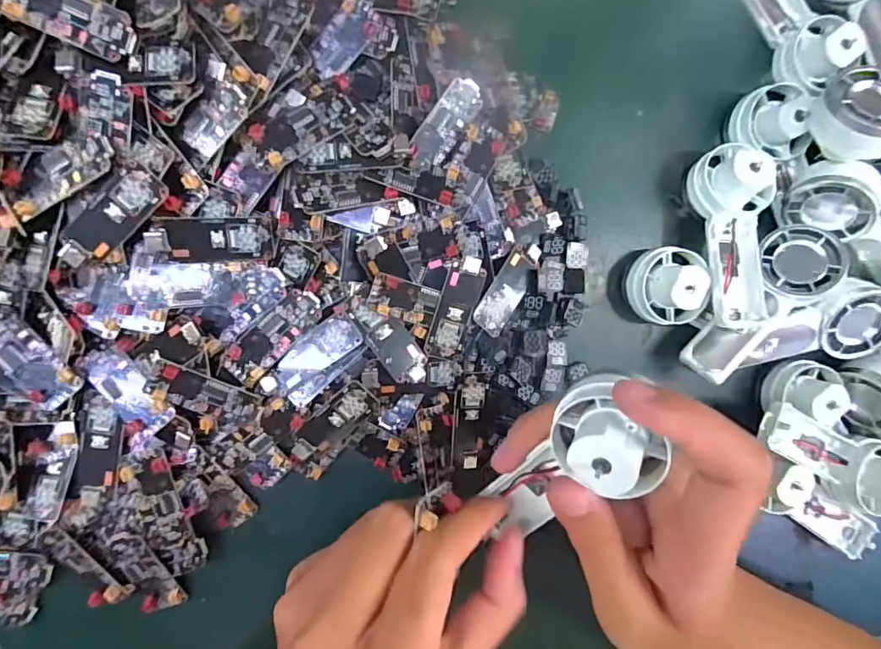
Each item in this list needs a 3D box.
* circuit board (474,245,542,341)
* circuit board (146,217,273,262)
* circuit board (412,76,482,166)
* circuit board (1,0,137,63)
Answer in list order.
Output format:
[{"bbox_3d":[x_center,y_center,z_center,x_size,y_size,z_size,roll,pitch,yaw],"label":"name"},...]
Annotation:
[{"bbox_3d":[0.035,-0.019,0.263,0.018,0.005,0.051,33,78,-9],"label":"circuit board"},{"bbox_3d":[-0.099,-0.037,0.227,0.051,0.012,0.019,-1,98,-6],"label":"circuit board"},{"bbox_3d":[0.004,-0.097,0.248,0.019,0.004,0.044,34,92,-29],"label":"circuit board"},{"bbox_3d":[-0.143,-0.120,0.201,0.048,0.004,0.020,22,89,-7],"label":"circuit board"}]

